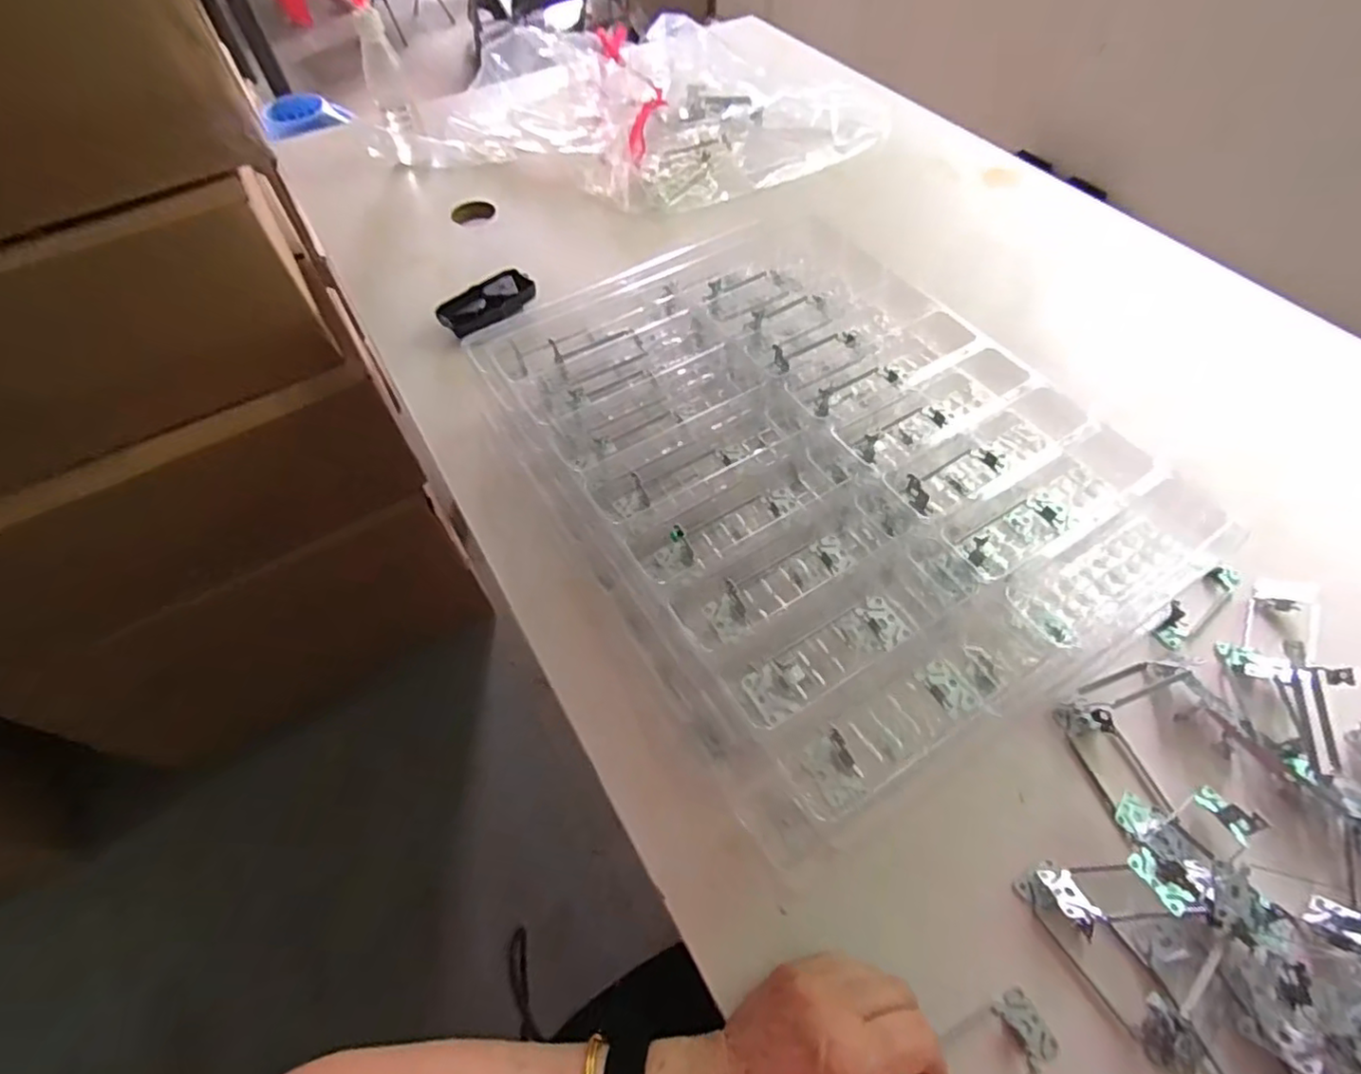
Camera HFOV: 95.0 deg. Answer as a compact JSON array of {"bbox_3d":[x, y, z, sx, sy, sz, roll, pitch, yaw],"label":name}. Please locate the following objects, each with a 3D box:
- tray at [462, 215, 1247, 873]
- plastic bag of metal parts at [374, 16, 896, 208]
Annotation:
[{"bbox_3d":[0.086,-0.064,0.496,0.361,0.112,0.482,-29,61,-17],"label":"tray"},{"bbox_3d":[-0.043,-0.635,0.898,0.658,0.107,0.402,10,58,8],"label":"plastic bag of metal parts"}]

